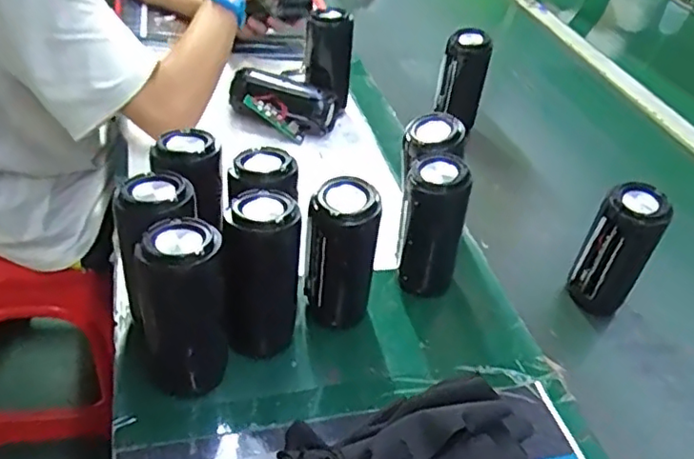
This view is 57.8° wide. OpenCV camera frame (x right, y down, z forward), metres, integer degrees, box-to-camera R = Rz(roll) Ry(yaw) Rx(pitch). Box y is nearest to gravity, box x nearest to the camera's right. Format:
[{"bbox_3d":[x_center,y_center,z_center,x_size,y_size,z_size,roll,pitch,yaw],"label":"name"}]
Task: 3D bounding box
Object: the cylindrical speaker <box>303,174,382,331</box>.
[{"bbox_3d":[-0.005,0.024,0.592,0.062,0.156,0.056,12,39,2],"label":"cylindrical speaker"}]

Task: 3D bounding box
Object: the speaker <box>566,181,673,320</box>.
[{"bbox_3d":[0.285,0.021,0.660,0.050,0.136,0.057,-25,51,-35],"label":"speaker"}]

